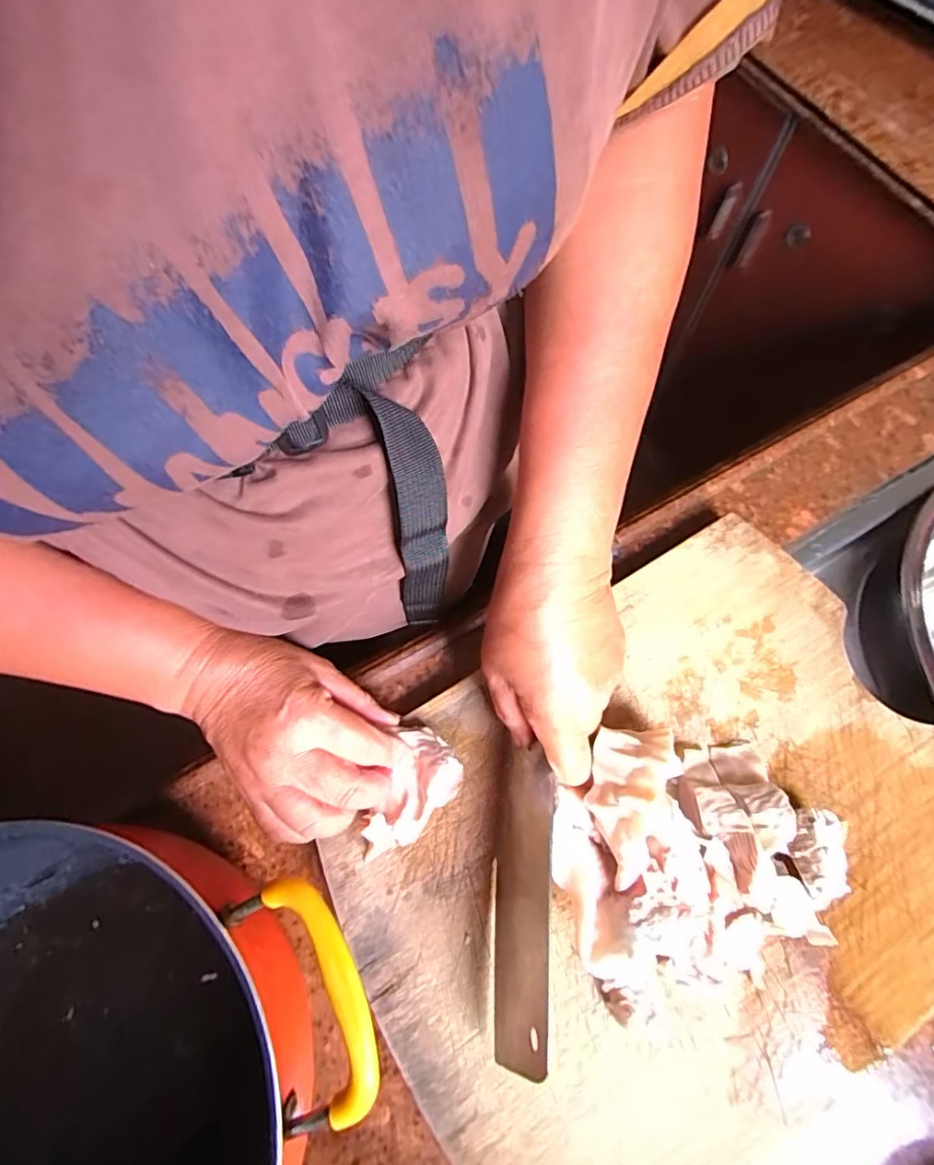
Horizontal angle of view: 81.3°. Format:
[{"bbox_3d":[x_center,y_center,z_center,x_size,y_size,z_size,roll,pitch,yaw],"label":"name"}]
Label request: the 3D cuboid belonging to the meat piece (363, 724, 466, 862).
[{"bbox_3d":[-0.031,0.126,0.322,0.047,0.024,0.076,14,70,2],"label":"meat piece"}]

